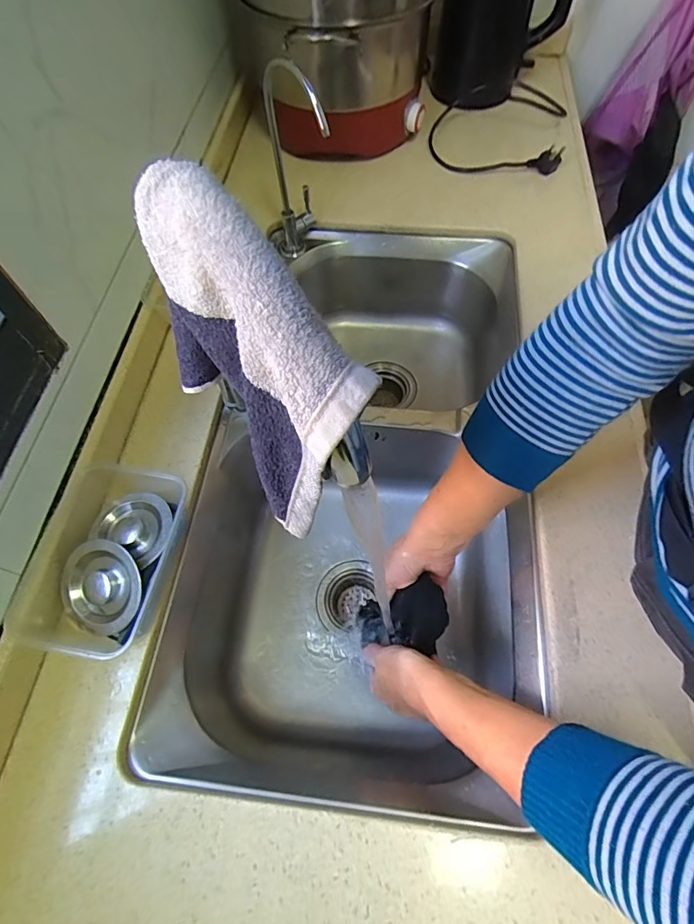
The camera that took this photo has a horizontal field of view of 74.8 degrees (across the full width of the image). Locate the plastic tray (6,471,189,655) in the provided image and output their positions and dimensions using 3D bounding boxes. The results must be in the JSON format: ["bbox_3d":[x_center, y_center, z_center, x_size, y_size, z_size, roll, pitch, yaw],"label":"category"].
[{"bbox_3d":[-0.218,0.094,0.430,0.119,0.060,0.169,15,65,9],"label":"plastic tray"}]

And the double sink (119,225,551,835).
[{"bbox_3d":[0.030,0.015,0.627,0.376,0.233,0.729,5,64,4],"label":"double sink"}]

